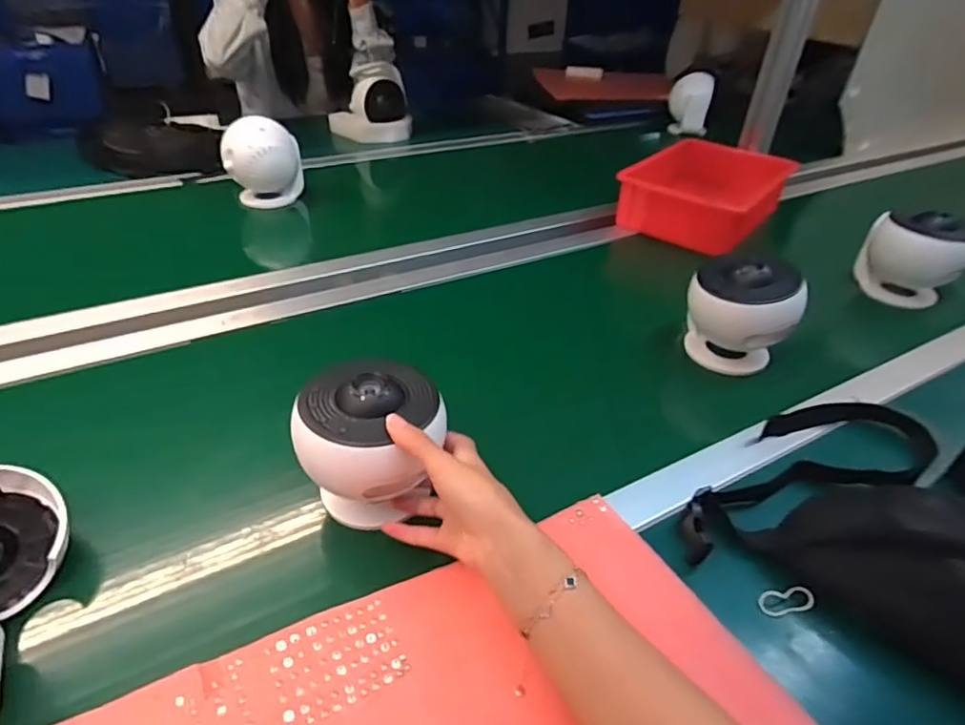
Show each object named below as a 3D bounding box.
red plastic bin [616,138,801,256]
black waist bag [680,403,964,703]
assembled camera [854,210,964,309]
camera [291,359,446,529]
[{"bbox_3d":[0.382,-0.293,1.007,0.216,0.106,0.318,30,42,25],"label":"red plastic bin"},{"bbox_3d":[0.365,0.124,0.430,0.336,0.087,0.252,27,44,28],"label":"black waist bag"},{"bbox_3d":[0.605,-0.144,0.805,0.123,0.118,0.121,31,42,26],"label":"assembled camera"},{"bbox_3d":[-0.087,0.068,0.449,0.104,0.109,0.083,6,38,3],"label":"camera"}]

